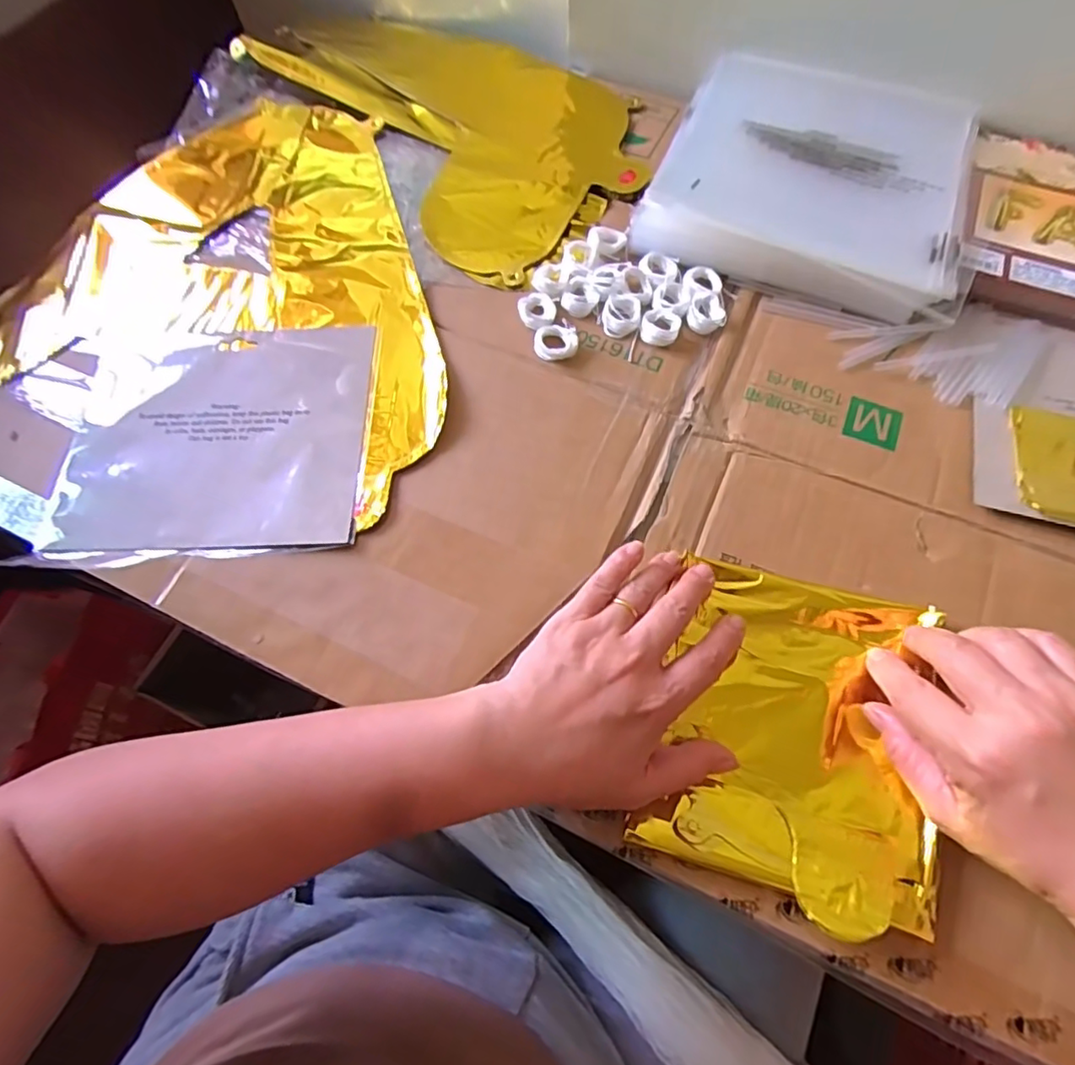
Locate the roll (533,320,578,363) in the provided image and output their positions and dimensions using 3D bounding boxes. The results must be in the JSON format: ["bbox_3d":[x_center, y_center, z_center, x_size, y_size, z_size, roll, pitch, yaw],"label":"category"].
[{"bbox_3d":[0.013,-0.132,0.412,0.029,0.007,0.028,-1,67,3],"label":"roll"}]

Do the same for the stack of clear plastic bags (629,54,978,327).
[{"bbox_3d":[0.215,-0.282,0.457,0.219,0.032,0.241,20,69,11],"label":"stack of clear plastic bags"}]

